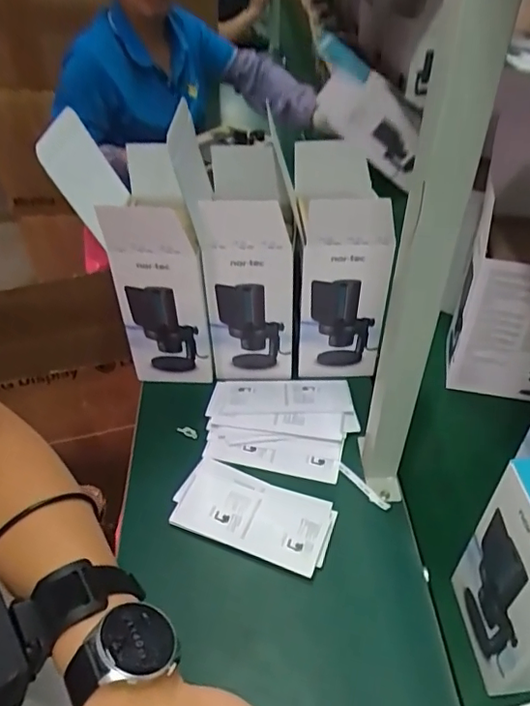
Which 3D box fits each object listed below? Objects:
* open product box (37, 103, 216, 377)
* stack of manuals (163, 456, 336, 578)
[{"bbox_3d":[-0.161,-0.153,0.773,0.157,0.355,0.219,-3,44,-1],"label":"open product box"},{"bbox_3d":[-0.015,0.193,0.661,0.188,0.010,0.097,15,47,16],"label":"stack of manuals"}]

